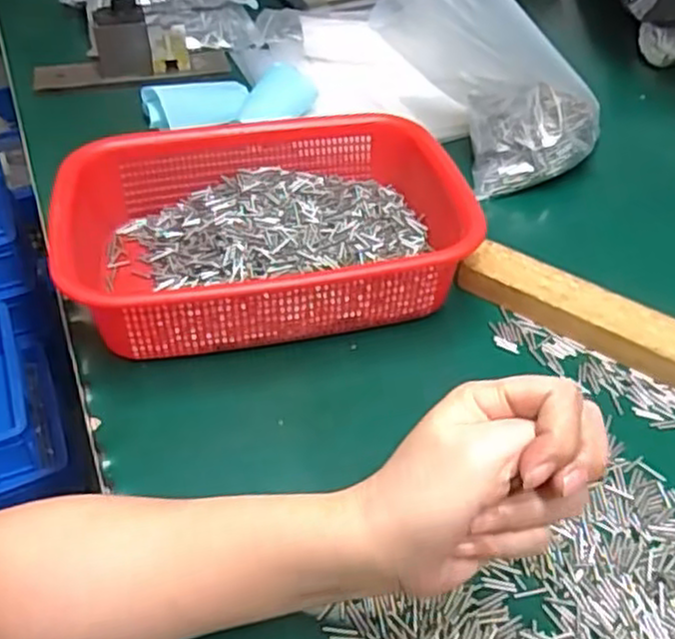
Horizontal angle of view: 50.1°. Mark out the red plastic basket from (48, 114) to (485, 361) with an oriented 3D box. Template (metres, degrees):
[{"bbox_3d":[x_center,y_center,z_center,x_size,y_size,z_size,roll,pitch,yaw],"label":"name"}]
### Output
[{"bbox_3d":[-0.055,-0.069,0.542,0.285,0.071,0.208,-8,45,-8],"label":"red plastic basket"}]

